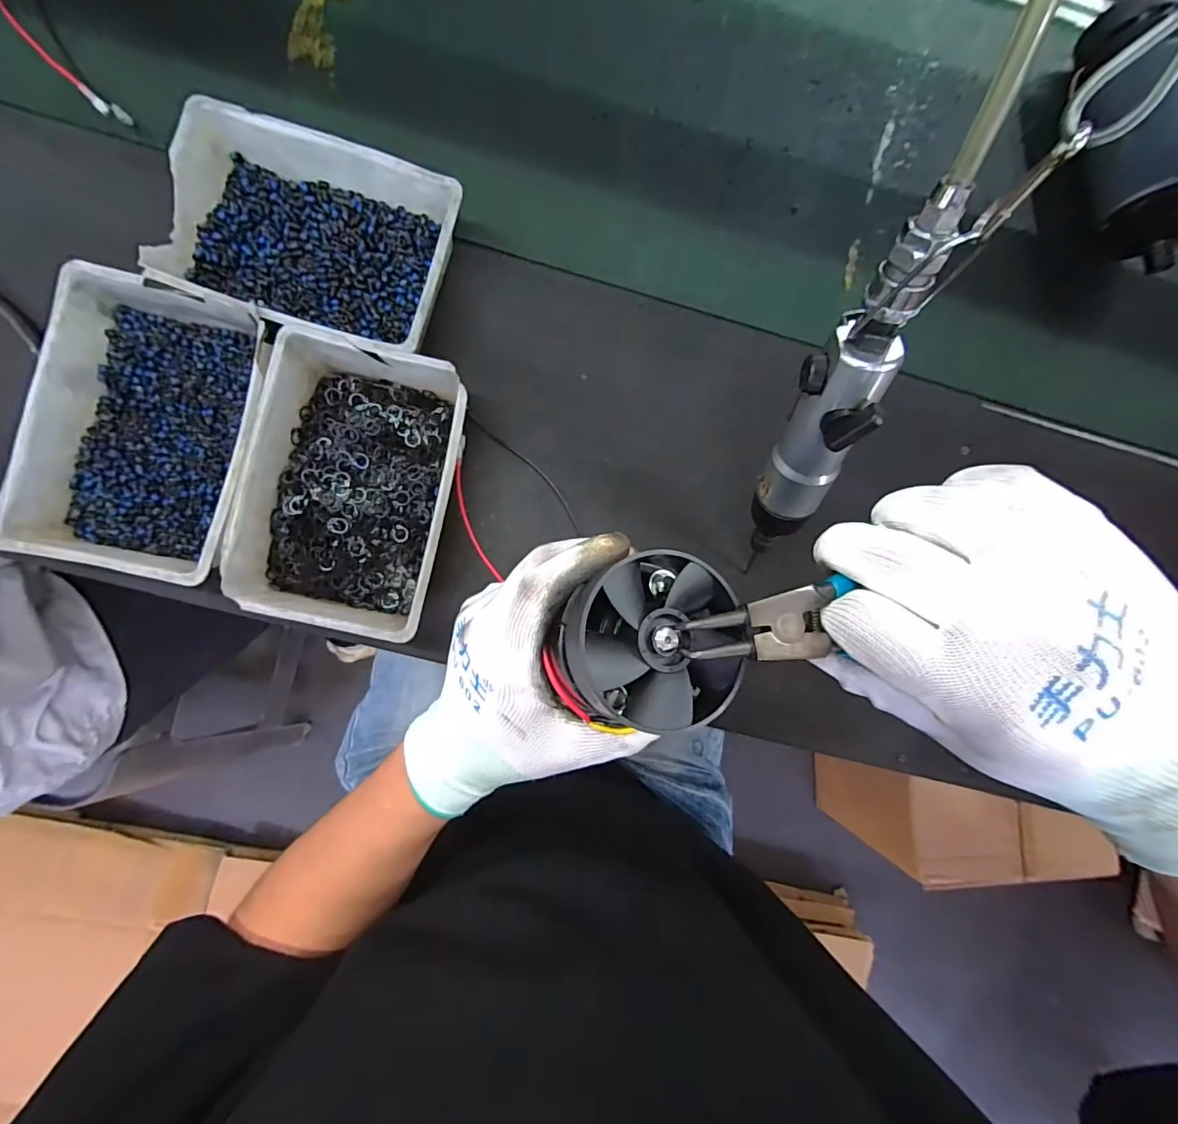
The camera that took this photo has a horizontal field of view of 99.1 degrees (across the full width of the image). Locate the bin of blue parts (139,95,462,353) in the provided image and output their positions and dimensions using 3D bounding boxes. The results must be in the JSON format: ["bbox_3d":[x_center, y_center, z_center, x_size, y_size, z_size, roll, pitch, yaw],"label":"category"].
[{"bbox_3d":[-0.210,-0.243,0.387,0.202,0.052,0.143,14,82,-4],"label":"bin of blue parts"}]

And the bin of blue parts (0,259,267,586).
[{"bbox_3d":[-0.315,-0.093,0.368,0.145,0.054,0.200,11,83,-4],"label":"bin of blue parts"}]

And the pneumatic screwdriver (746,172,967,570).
[{"bbox_3d":[0.133,-0.069,0.280,0.046,0.234,0.039,-5,56,-6],"label":"pneumatic screwdriver"}]

